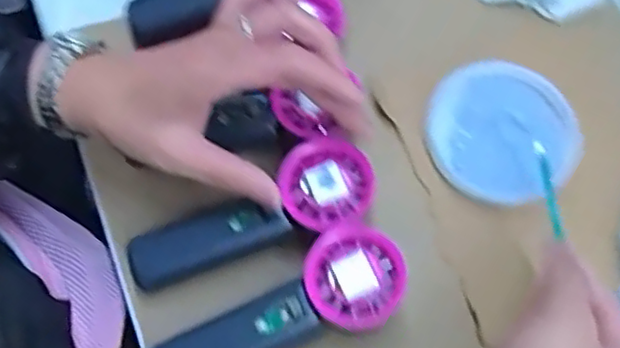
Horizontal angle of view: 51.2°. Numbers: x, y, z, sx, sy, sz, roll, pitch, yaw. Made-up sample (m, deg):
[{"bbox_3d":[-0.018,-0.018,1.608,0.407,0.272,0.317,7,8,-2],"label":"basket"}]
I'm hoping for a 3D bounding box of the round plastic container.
[{"bbox_3d":[0.132,-0.028,0.450,0.103,0.020,0.095,1,66,-2],"label":"round plastic container"}]

